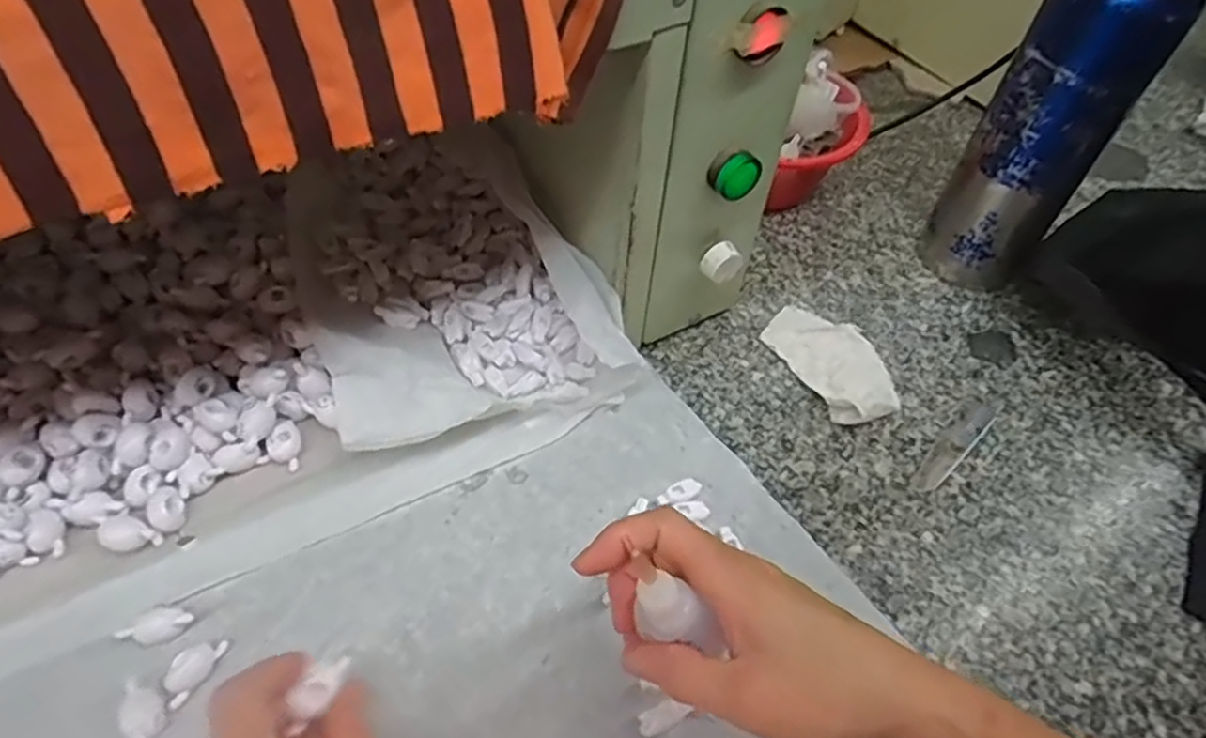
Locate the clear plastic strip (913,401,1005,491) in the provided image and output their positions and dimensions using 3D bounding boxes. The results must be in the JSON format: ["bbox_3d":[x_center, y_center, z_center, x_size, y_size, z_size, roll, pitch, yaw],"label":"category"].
[{"bbox_3d":[0.237,0.048,0.471,0.102,0.004,0.020,-34,63,-27],"label":"clear plastic strip"}]

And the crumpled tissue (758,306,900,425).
[{"bbox_3d":[0.166,-0.011,0.501,0.064,0.021,0.108,-20,57,-19],"label":"crumpled tissue"}]

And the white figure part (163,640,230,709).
[{"bbox_3d":[-0.199,0.146,0.344,0.016,0.010,0.033,30,56,16],"label":"white figure part"}]

